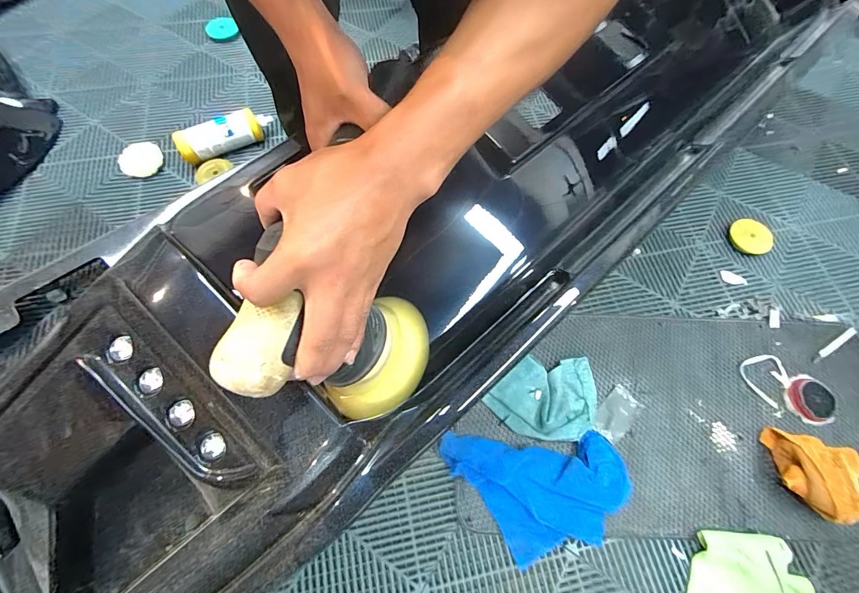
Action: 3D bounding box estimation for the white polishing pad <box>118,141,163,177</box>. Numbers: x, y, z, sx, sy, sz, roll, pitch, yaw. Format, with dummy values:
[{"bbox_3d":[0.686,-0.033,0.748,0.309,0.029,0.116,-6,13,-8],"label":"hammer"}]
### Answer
[{"bbox_3d":[-0.772,-0.368,1.001,0.098,0.023,0.105,-20,68,-11],"label":"white polishing pad"}]

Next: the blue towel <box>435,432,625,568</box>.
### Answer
[{"bbox_3d":[0.206,0.373,0.703,0.355,0.043,0.216,0,66,-2],"label":"blue towel"}]

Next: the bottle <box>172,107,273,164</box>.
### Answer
[{"bbox_3d":[-0.549,-0.433,1.015,0.248,0.079,0.067,-26,70,-13],"label":"bottle"}]

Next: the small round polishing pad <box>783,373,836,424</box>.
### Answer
[{"bbox_3d":[0.794,0.215,0.784,0.076,0.033,0.094,25,67,9],"label":"small round polishing pad"}]

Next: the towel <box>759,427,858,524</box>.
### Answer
[{"bbox_3d":[0.715,0.330,0.691,0.124,0.091,0.138,23,67,8],"label":"towel"}]

